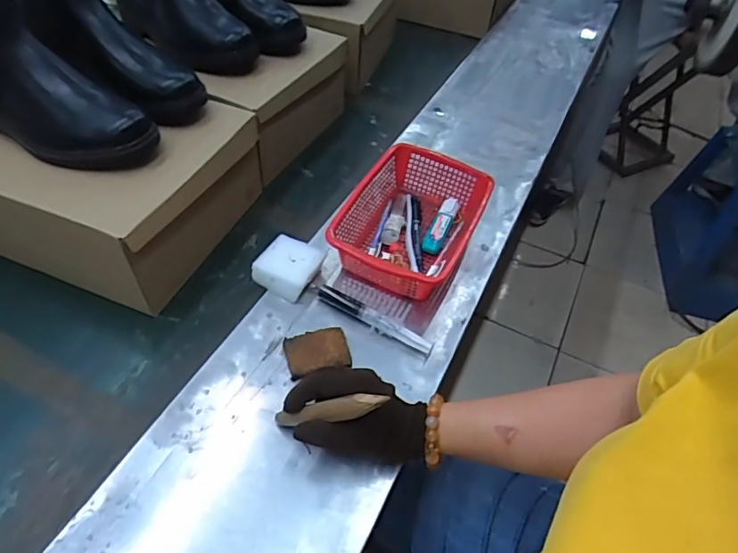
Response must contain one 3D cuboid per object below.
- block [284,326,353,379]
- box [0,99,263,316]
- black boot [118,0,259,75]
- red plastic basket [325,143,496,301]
[{"bbox_3d":[-0.055,0.081,0.536,0.066,0.011,0.047,-9,50,-12],"label":"block"},{"bbox_3d":[-0.344,-0.127,0.639,0.327,0.143,0.246,17,50,11],"label":"box"},{"bbox_3d":[-0.269,-0.398,0.689,0.093,0.176,0.251,-35,59,-29],"label":"black boot"},{"bbox_3d":[0.054,-0.069,0.640,0.151,0.074,0.220,21,51,14],"label":"red plastic basket"}]

